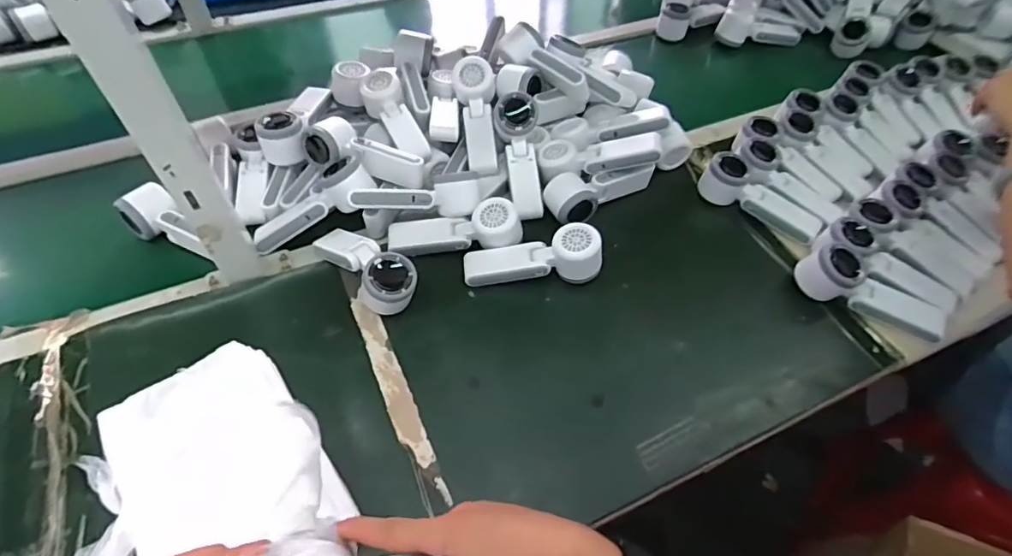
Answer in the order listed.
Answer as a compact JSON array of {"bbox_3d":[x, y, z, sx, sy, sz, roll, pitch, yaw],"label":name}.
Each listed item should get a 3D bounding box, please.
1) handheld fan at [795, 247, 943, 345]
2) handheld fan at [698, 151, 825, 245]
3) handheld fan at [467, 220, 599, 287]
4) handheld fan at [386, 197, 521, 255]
[{"bbox_3d":[0.433,0.016,0.616,0.150,0.076,0.065,28,56,-1],"label":"handheld fan"},{"bbox_3d":[0.347,-0.102,0.712,0.062,0.065,0.166,-31,61,-23],"label":"handheld fan"},{"bbox_3d":[0.034,-0.022,0.639,0.167,0.049,0.059,-9,54,8],"label":"handheld fan"},{"bbox_3d":[-0.063,-0.064,0.641,0.160,0.038,0.056,-7,55,-8],"label":"handheld fan"}]

